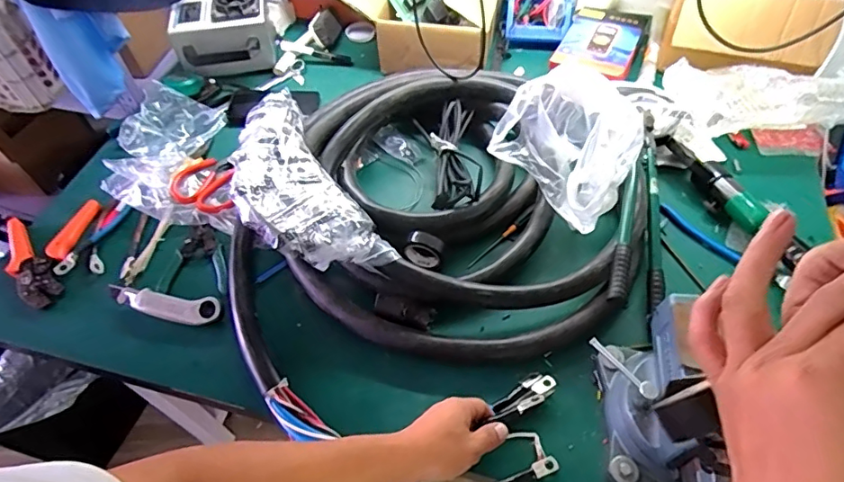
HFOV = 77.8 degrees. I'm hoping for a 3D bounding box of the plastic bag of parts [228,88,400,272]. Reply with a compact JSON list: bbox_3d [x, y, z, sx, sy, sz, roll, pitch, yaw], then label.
[{"bbox_3d":[-0.185,-0.084,0.716,0.149,0.090,0.333,-28,57,-17],"label":"plastic bag of parts"}]

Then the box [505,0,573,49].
[{"bbox_3d":[0.240,-0.485,1.080,0.136,0.064,0.197,8,54,9],"label":"box"}]

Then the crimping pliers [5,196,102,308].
[{"bbox_3d":[-0.576,0.014,0.787,0.111,0.027,0.182,-2,53,1],"label":"crimping pliers"}]

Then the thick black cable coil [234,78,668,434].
[{"bbox_3d":[0.008,-0.059,0.774,0.598,0.087,0.517,-18,55,-10],"label":"thick black cable coil"}]

